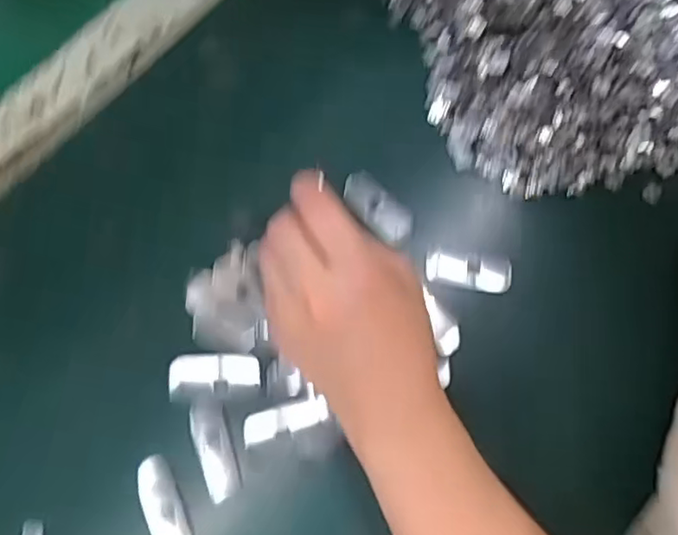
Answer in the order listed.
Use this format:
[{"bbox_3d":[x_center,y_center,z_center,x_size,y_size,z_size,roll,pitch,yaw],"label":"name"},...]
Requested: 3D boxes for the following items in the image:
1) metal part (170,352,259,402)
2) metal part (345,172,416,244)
[{"bbox_3d":[-0.067,0.060,0.332,0.048,0.021,0.024,-3,75,0],"label":"metal part"},{"bbox_3d":[0.023,-0.037,0.367,0.050,0.004,0.024,40,79,10],"label":"metal part"}]

